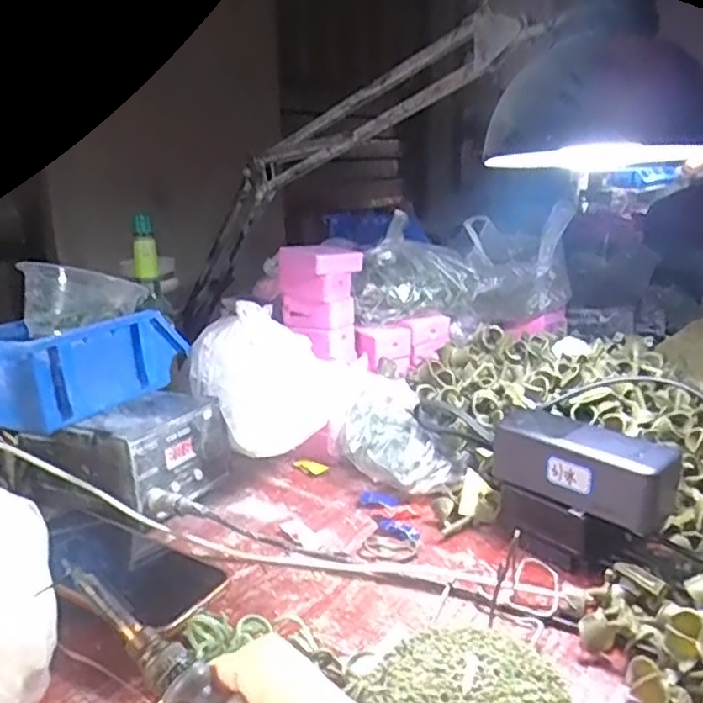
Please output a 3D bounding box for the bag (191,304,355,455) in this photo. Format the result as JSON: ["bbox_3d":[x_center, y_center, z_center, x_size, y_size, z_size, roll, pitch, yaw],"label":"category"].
[{"bbox_3d":[-0.077,0.024,0.637,0.151,0.105,0.109,-4,18,-12],"label":"bag"}]

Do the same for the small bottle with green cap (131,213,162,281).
[{"bbox_3d":[-0.225,-0.115,0.725,0.026,0.068,0.017,-7,18,-20],"label":"small bottle with green cap"}]

